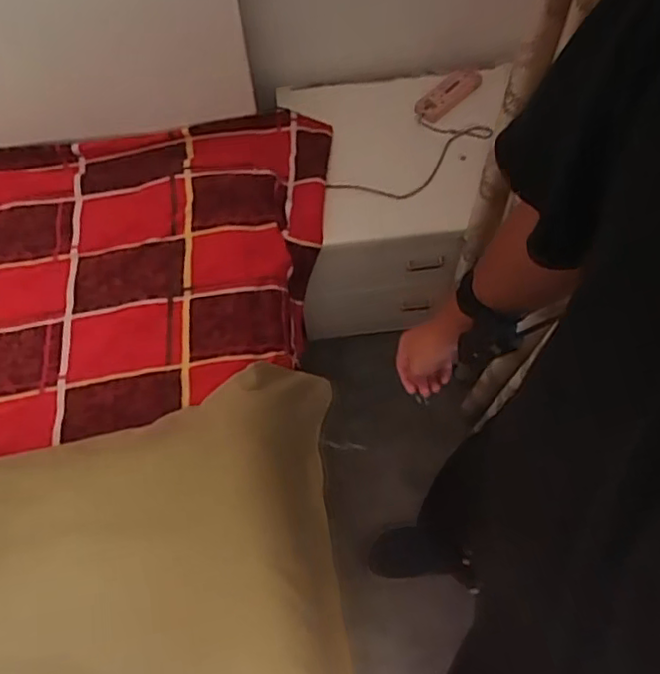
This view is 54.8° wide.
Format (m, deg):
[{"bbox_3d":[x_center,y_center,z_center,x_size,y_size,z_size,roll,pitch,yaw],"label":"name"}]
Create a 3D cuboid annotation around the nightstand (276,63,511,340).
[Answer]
[{"bbox_3d":[0.135,-0.265,1.350,0.407,0.430,0.363,-3,67,0],"label":"nightstand"}]

